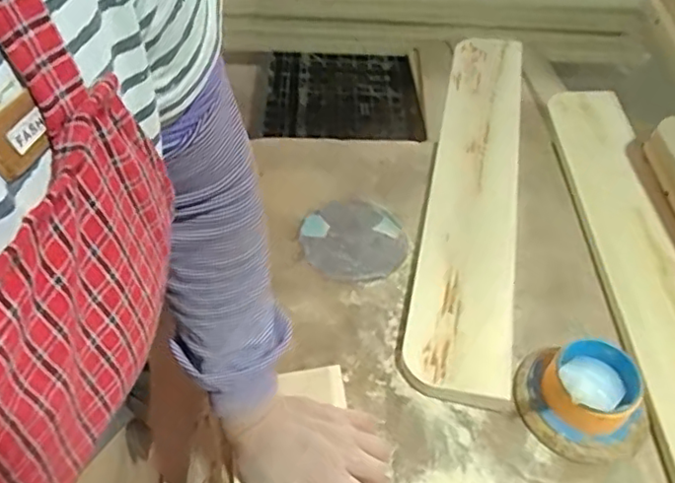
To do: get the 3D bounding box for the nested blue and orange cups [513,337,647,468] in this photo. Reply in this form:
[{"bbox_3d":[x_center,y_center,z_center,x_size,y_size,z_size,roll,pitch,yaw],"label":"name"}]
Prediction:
[{"bbox_3d":[0.213,0.126,0.523,0.100,0.065,0.113,-33,59,-27],"label":"nested blue and orange cups"}]

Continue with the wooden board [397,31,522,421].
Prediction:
[{"bbox_3d":[0.155,-0.070,0.706,0.096,0.027,0.540,11,50,6],"label":"wooden board"}]

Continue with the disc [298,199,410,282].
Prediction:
[{"bbox_3d":[0.017,-0.005,0.665,0.111,0.007,0.111,2,50,-2],"label":"disc"}]

